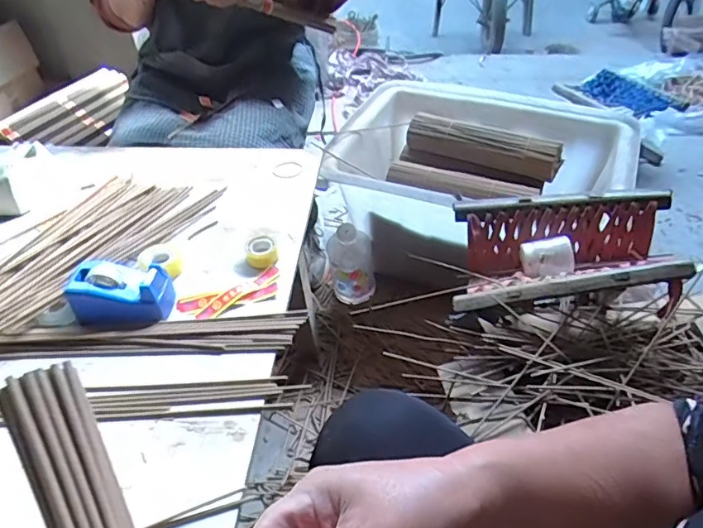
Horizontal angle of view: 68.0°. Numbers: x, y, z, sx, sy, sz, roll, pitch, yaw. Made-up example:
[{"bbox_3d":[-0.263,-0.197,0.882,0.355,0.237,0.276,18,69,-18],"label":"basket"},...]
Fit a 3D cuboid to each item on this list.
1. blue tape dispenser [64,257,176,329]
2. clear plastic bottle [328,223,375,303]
[{"bbox_3d":[-0.251,0.030,0.567,0.104,0.049,0.058,-1,43,1],"label":"blue tape dispenser"},{"bbox_3d":[-0.001,-0.004,1.130,0.099,0.187,0.072,-2,43,0],"label":"clear plastic bottle"}]

